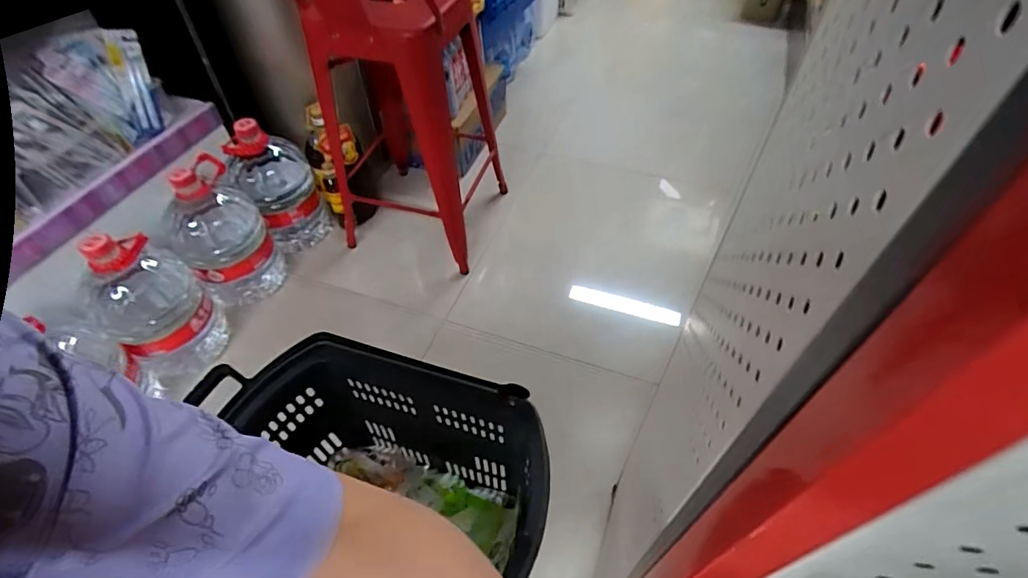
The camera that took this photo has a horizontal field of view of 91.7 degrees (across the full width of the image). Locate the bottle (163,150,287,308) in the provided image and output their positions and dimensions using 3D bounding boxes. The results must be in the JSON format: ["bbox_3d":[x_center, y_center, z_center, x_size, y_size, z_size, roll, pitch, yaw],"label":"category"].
[{"bbox_3d":[-0.744,-0.125,1.286,0.207,0.366,0.160,-33,57,-23],"label":"bottle"}]

